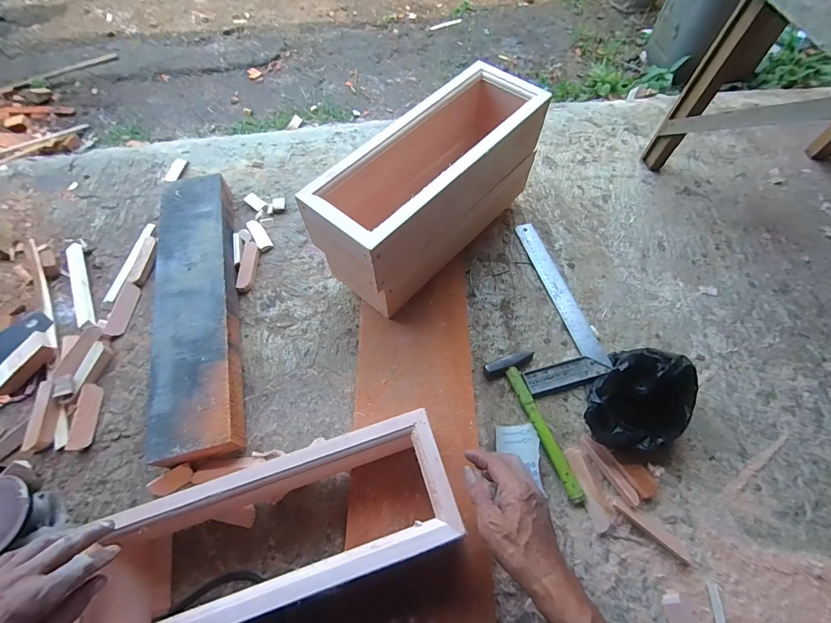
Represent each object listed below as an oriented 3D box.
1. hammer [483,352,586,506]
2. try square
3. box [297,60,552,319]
[{"bbox_3d":[0.205,0.176,0.598,0.088,0.023,0.240,-20,63,-10],"label":"hammer"},{"bbox_3d":[0.234,-0.024,0.718,0.149,0.014,0.351,-11,62,-5],"label":"try square"},{"bbox_3d":[0.033,-0.202,0.679,0.155,0.248,0.437,37,68,19],"label":"box"}]

